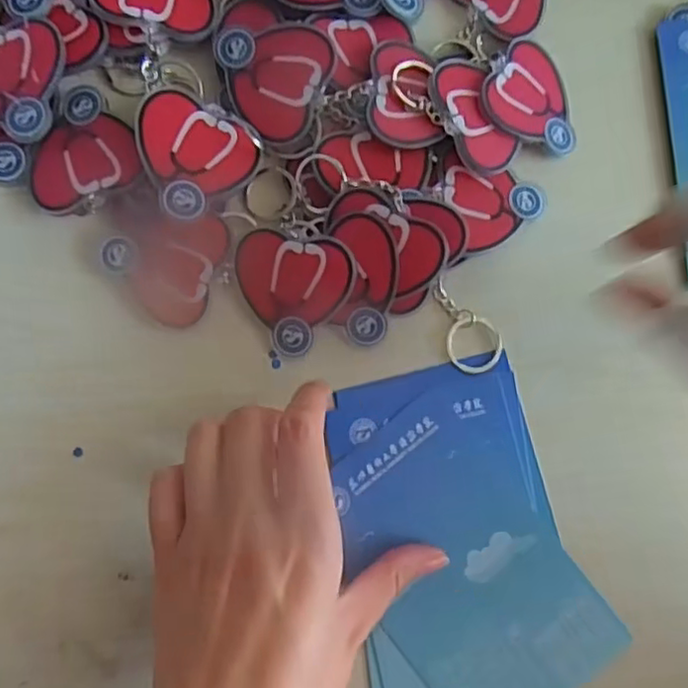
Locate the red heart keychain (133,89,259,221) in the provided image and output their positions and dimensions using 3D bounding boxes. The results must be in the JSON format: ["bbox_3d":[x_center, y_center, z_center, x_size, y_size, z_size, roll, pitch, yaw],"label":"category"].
[{"bbox_3d":[-0.060,-0.082,0.278,0.046,0.004,0.052,-19,92,-22],"label":"red heart keychain"}]

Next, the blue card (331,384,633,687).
[{"bbox_3d":[0.050,0.095,0.276,0.078,0.004,0.135,-37,87,-10],"label":"blue card"}]

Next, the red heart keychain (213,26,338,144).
[{"bbox_3d":[-0.032,-0.114,0.288,0.049,0.007,0.050,1,81,-6],"label":"red heart keychain"}]

